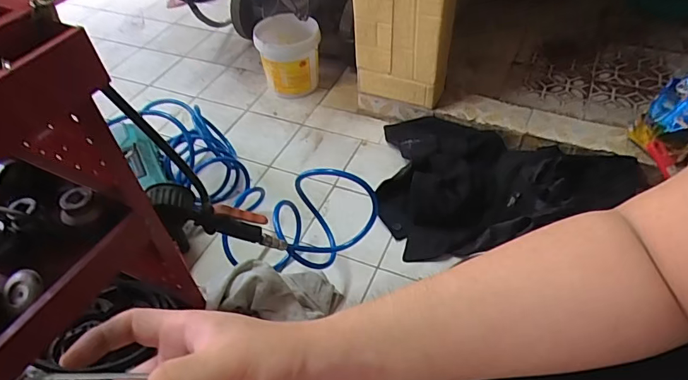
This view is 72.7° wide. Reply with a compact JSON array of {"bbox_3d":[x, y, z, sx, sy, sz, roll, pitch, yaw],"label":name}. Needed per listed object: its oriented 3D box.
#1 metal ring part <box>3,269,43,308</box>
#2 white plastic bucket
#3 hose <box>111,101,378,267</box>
[{"bbox_3d":[-0.427,0.128,0.619,0.058,0.015,0.046,22,52,23],"label":"metal ring part"},{"bbox_3d":[-0.172,-0.436,1.520,0.202,0.213,0.162,-7,47,-3],"label":"white plastic bucket"},{"bbox_3d":[-0.288,-0.042,1.129,0.235,0.308,0.773,-36,53,-24],"label":"hose"}]

